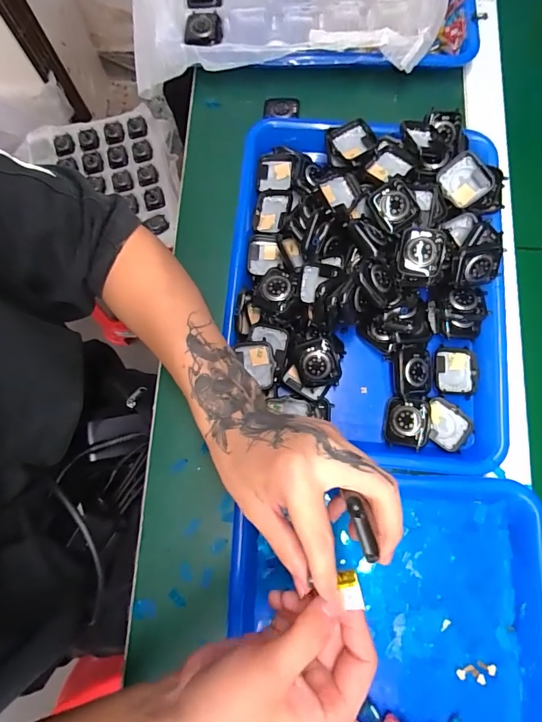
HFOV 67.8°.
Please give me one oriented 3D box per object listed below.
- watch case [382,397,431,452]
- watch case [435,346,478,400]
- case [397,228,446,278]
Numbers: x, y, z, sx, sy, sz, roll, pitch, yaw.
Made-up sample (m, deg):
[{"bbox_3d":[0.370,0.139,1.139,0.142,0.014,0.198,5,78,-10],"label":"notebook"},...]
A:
[{"bbox_3d":[0.118,0.054,0.353,0.035,0.016,0.042,9,79,4],"label":"watch case"},{"bbox_3d":[0.169,0.009,0.369,0.036,0.011,0.043,6,79,4],"label":"watch case"},{"bbox_3d":[0.127,-0.092,0.342,0.036,0.008,0.040,16,92,16],"label":"case"}]

